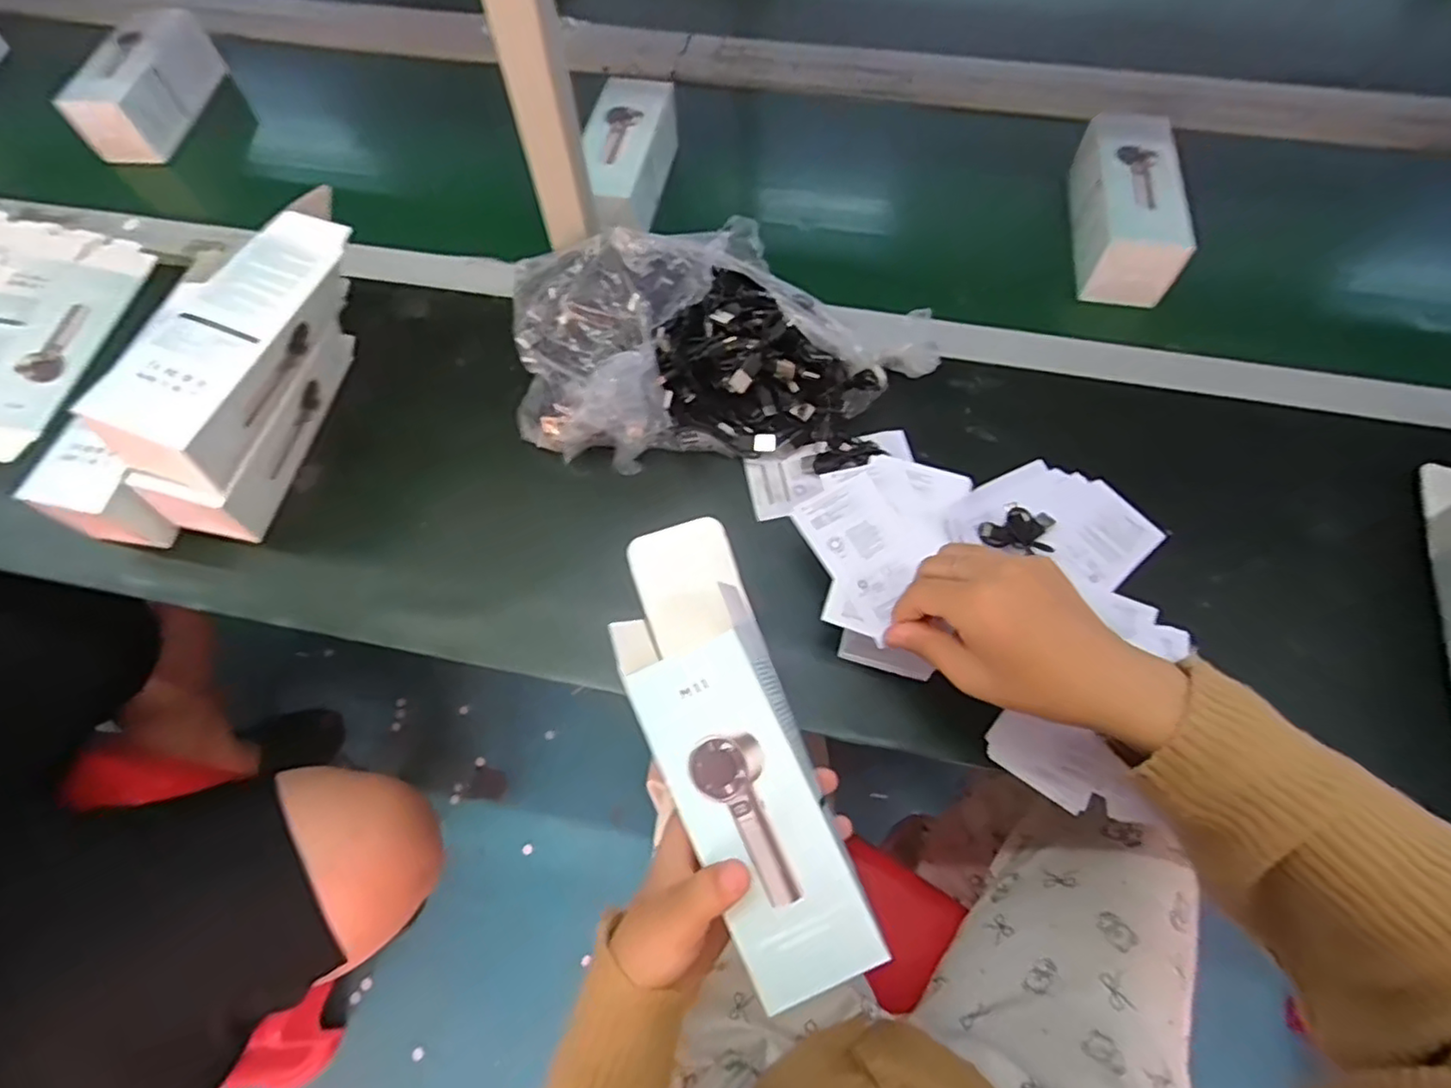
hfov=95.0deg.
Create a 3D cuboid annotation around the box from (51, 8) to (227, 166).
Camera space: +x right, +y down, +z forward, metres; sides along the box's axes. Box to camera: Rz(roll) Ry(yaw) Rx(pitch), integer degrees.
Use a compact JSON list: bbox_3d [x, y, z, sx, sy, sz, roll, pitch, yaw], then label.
[{"bbox_3d":[-0.581,-0.465,0.674,0.065,0.062,0.173,3,63,2],"label":"box"}]

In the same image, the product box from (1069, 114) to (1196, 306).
[{"bbox_3d":[0.329,-0.280,0.548,0.060,0.068,0.171,8,63,5],"label":"product box"}]

